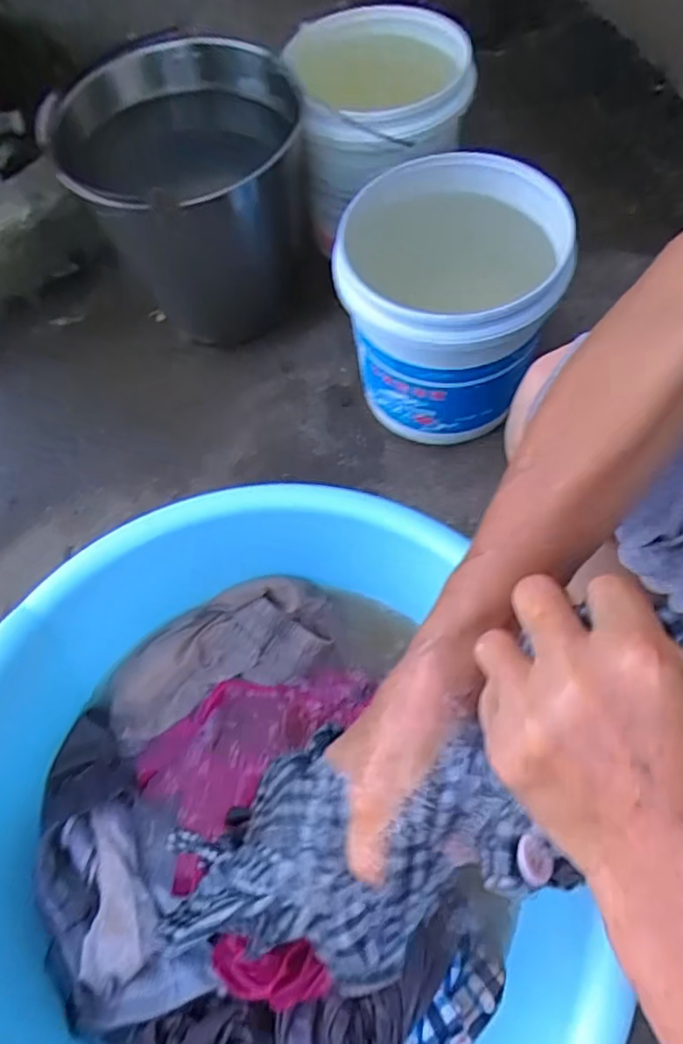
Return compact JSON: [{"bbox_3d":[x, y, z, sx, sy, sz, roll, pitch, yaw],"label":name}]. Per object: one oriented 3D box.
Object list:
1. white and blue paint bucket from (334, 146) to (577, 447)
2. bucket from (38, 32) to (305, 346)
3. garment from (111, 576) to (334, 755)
[{"bbox_3d":[0.129,-0.262,0.786,0.243,0.269,0.249,-1,62,1],"label":"white and blue paint bucket"},{"bbox_3d":[-0.190,-0.424,0.859,0.292,0.321,0.249,-28,65,-13],"label":"bucket"},{"bbox_3d":[-0.133,0.144,0.677,0.246,0.029,0.114,-24,65,-9],"label":"garment"}]

